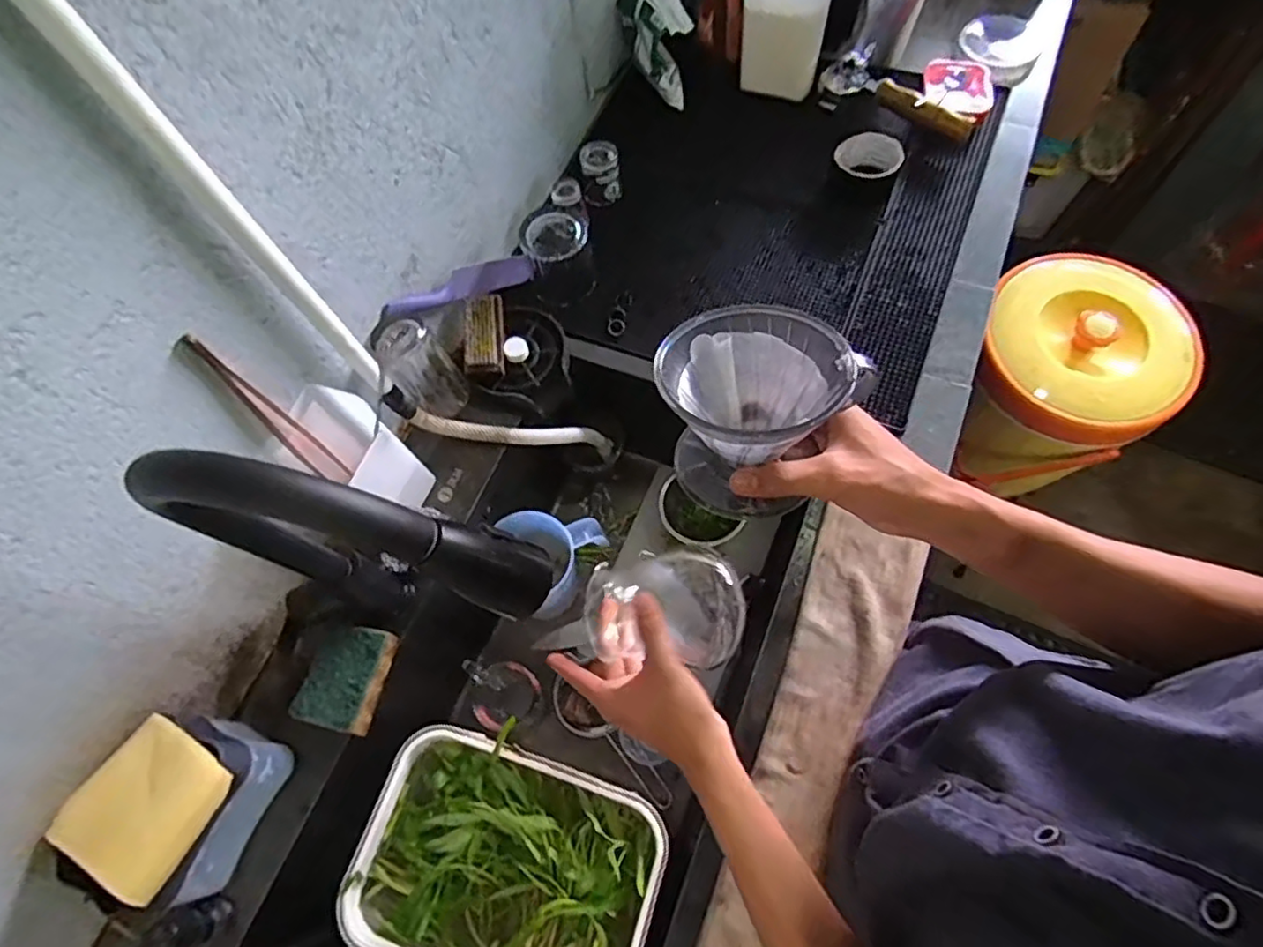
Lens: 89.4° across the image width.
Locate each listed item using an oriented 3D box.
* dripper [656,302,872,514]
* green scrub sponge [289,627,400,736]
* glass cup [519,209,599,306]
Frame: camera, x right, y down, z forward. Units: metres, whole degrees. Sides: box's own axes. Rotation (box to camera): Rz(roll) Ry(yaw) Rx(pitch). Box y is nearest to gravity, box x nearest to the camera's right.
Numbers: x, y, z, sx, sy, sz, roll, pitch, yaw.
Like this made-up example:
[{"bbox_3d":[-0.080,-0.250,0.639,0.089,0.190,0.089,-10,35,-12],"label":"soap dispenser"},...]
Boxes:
[{"bbox_3d":[0.074,-0.044,0.409,0.111,0.092,0.112,-1,68,1],"label":"dripper"},{"bbox_3d":[-0.284,0.203,0.639,0.070,0.032,0.096,11,67,10],"label":"green scrub sponge"},{"bbox_3d":[-0.090,-0.274,0.794,0.082,0.079,0.085,-9,66,0],"label":"glass cup"}]

